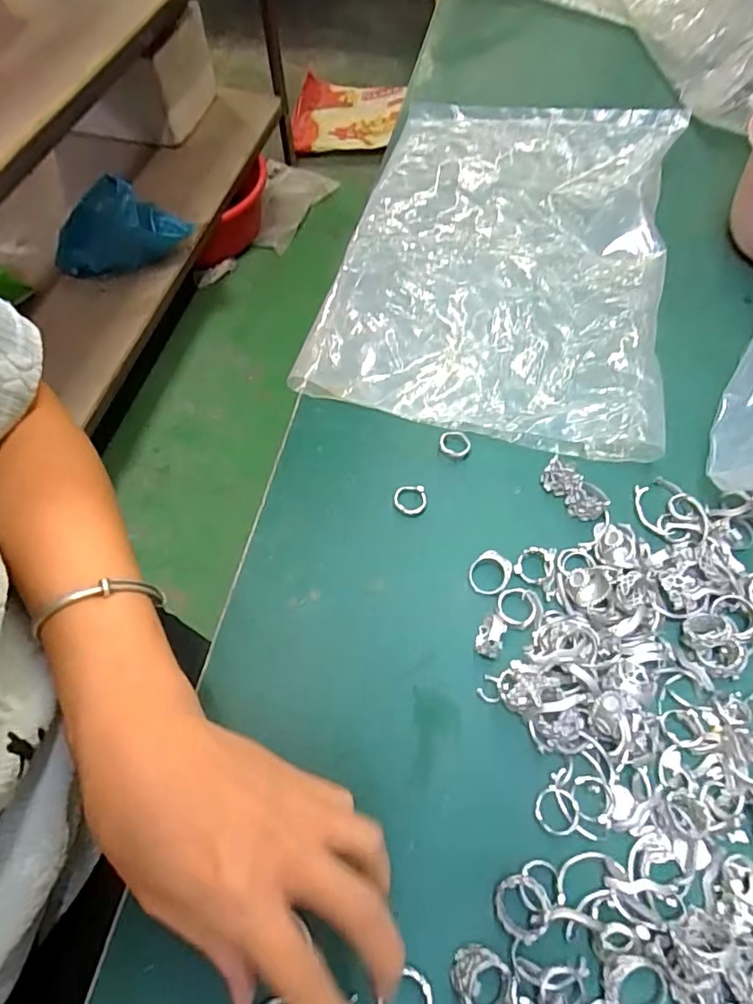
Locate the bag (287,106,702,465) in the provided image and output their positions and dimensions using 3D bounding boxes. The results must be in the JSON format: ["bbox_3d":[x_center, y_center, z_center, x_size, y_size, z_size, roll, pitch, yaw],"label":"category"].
[{"bbox_3d":[0.104,-0.207,0.443,0.245,0.033,0.358,14,62,6],"label":"bag"}]

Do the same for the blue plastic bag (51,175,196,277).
[{"bbox_3d":[-0.523,-0.544,1.111,0.285,0.178,0.059,-14,62,-7],"label":"blue plastic bag"}]

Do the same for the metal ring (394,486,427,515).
[{"bbox_3d":[0.021,-0.002,0.344,0.020,0.006,0.019,1,61,-1],"label":"metal ring"}]

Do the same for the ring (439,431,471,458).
[{"bbox_3d":[0.052,-0.039,0.363,0.020,0.004,0.020,1,61,-1],"label":"ring"}]

